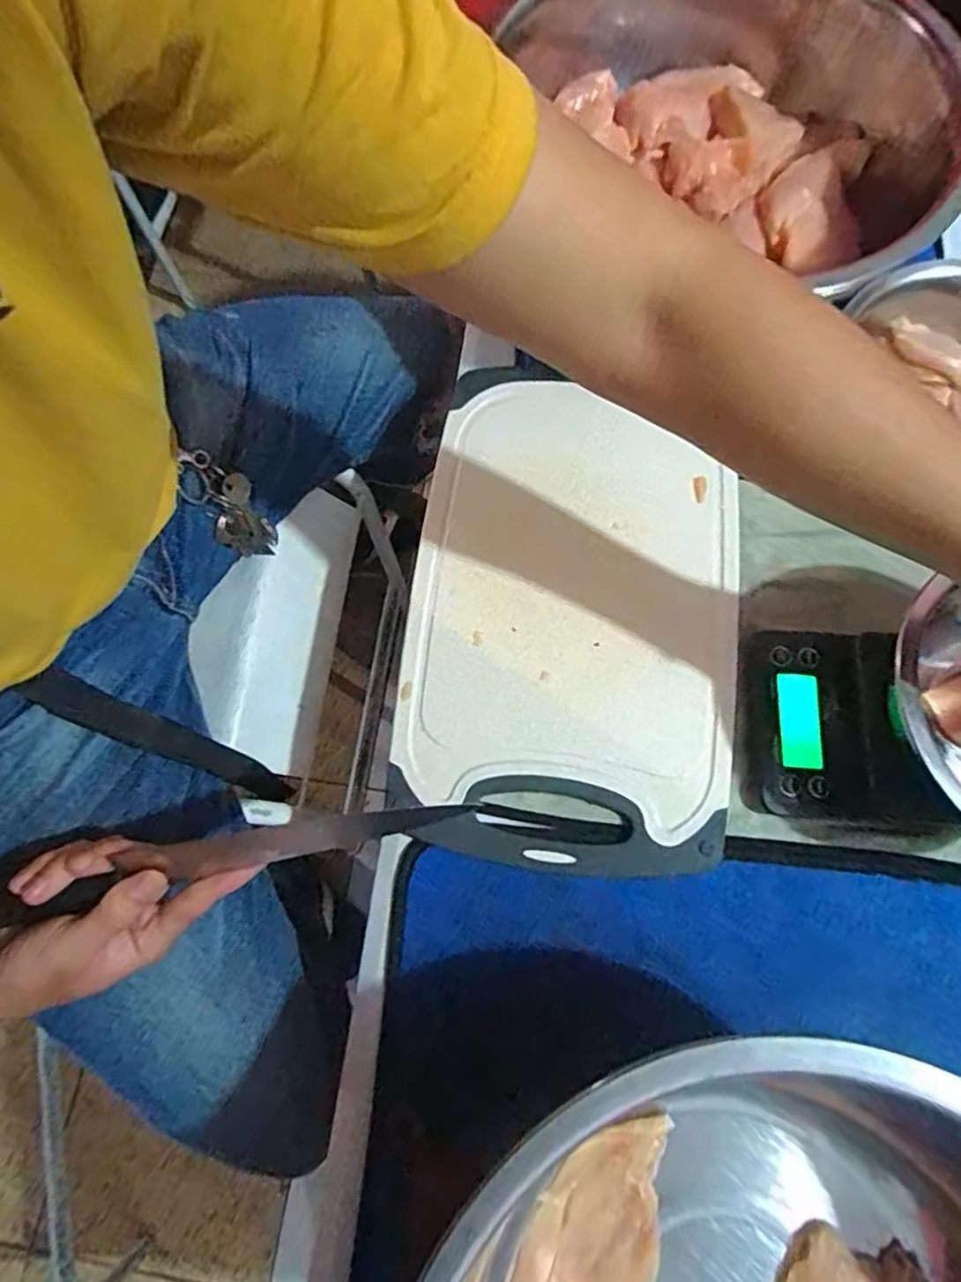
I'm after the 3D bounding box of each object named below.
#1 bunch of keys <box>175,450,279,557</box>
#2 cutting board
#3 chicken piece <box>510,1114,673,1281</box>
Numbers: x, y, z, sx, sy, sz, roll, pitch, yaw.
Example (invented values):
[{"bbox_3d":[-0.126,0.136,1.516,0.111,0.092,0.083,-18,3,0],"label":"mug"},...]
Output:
[{"bbox_3d":[-0.197,-0.104,0.512,0.044,0.111,0.019,-35,52,-8],"label":"bunch of keys"},{"bbox_3d":[0.068,-0.026,0.471,0.228,0.010,0.364,6,73,4],"label":"cutting board"},{"bbox_3d":[0.065,0.331,0.358,0.068,0.018,0.131,35,77,12],"label":"chicken piece"}]

